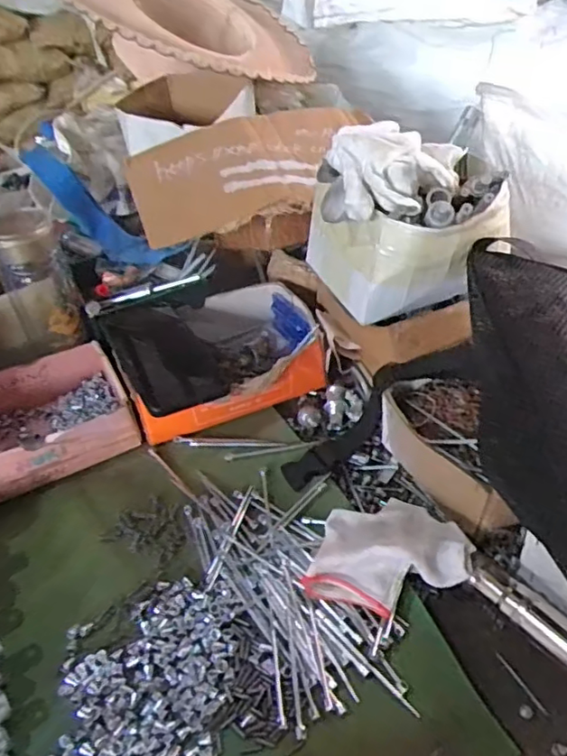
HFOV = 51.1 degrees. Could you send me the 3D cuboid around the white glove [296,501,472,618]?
[{"bbox_3d":[0.079,0.124,0.430,0.105,0.039,0.091,8,41,18],"label":"white glove"}]

